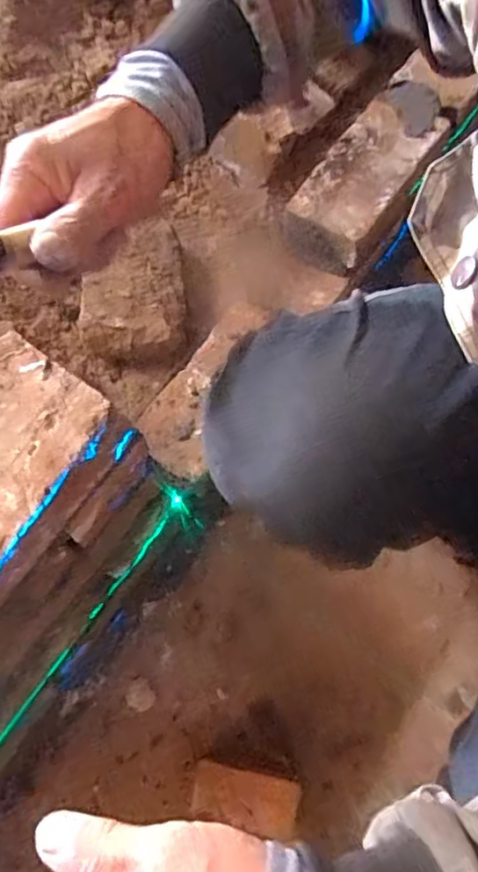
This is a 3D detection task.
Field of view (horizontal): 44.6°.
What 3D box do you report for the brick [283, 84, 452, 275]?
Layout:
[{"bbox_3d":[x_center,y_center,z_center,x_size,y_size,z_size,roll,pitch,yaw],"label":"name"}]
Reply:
[{"bbox_3d":[0.174,-0.344,0.763,0.105,0.072,0.268,33,75,15],"label":"brick"}]

